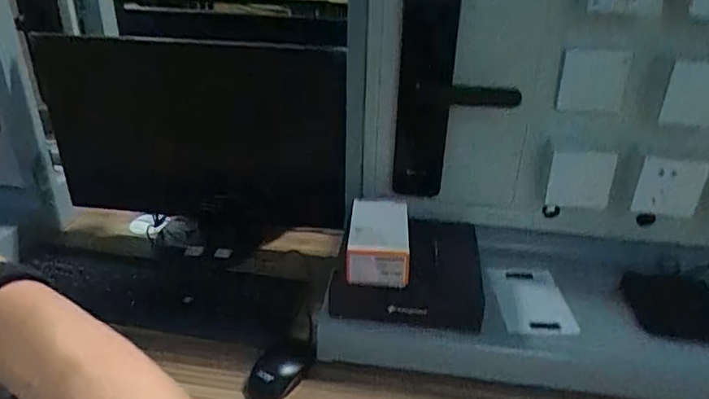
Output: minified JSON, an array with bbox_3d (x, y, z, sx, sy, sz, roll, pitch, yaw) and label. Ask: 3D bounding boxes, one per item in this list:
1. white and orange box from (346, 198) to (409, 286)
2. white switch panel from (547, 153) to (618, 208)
[{"bbox_3d":[0.034,0.056,0.766,0.085,0.054,0.145,2,29,3],"label":"white and orange box"},{"bbox_3d":[0.343,-0.028,0.816,0.088,0.097,0.015,8,37,22],"label":"white switch panel"}]

